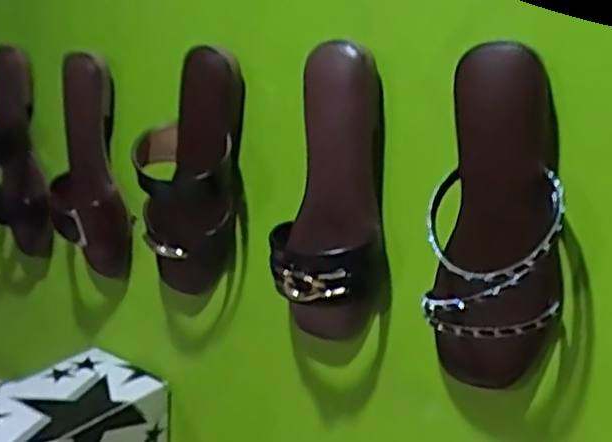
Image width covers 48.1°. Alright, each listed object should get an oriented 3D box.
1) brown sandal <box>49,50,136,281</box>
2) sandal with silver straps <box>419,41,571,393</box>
[{"bbox_3d":[-0.230,-0.052,0.720,0.079,0.226,0.070,-5,15,-25],"label":"brown sandal"},{"bbox_3d":[0.129,0.008,0.474,0.096,0.233,0.060,7,14,22],"label":"sandal with silver straps"}]

